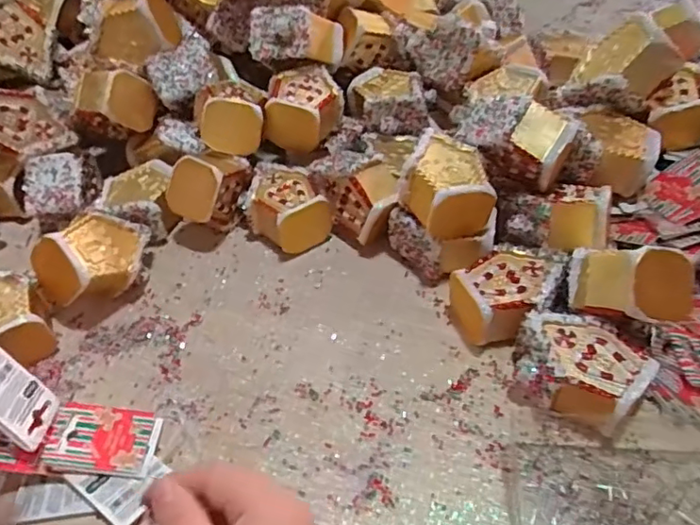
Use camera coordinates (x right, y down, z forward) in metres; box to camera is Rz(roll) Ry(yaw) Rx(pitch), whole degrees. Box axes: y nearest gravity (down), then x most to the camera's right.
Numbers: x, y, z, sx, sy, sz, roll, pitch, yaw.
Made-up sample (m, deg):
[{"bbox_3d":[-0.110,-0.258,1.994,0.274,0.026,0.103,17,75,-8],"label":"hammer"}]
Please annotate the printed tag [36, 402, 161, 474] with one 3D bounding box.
[{"bbox_3d":[-0.159,0.113,0.372,0.066,0.005,0.045,10,42,-8],"label":"printed tag"}]

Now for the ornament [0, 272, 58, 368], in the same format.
[{"bbox_3d":[-0.260,0.042,0.435,0.080,0.041,0.057,30,57,28],"label":"ornament"}]

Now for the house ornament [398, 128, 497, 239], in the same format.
[{"bbox_3d":[0.070,-0.058,0.444,0.063,0.047,0.080,-9,48,-3],"label":"house ornament"}]

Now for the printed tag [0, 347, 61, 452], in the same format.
[{"bbox_3d":[-0.207,0.083,0.353,0.006,0.059,0.046,-29,24,11],"label":"printed tag"}]

